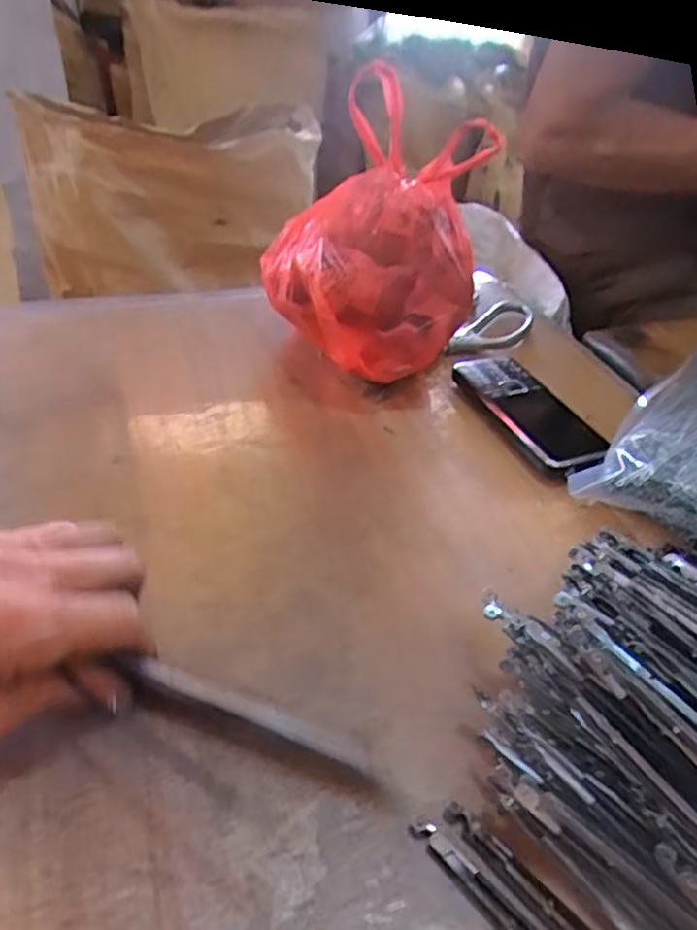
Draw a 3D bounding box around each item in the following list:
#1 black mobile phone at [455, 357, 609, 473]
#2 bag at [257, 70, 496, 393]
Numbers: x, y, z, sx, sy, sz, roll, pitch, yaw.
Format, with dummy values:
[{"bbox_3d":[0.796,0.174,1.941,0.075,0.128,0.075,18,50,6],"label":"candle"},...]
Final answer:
[{"bbox_3d":[0.123,-0.033,0.457,0.048,0.021,0.128,-10,42,-19],"label":"black mobile phone"},{"bbox_3d":[0.016,-0.143,0.462,0.150,0.167,0.116,5,39,-1],"label":"bag"}]

